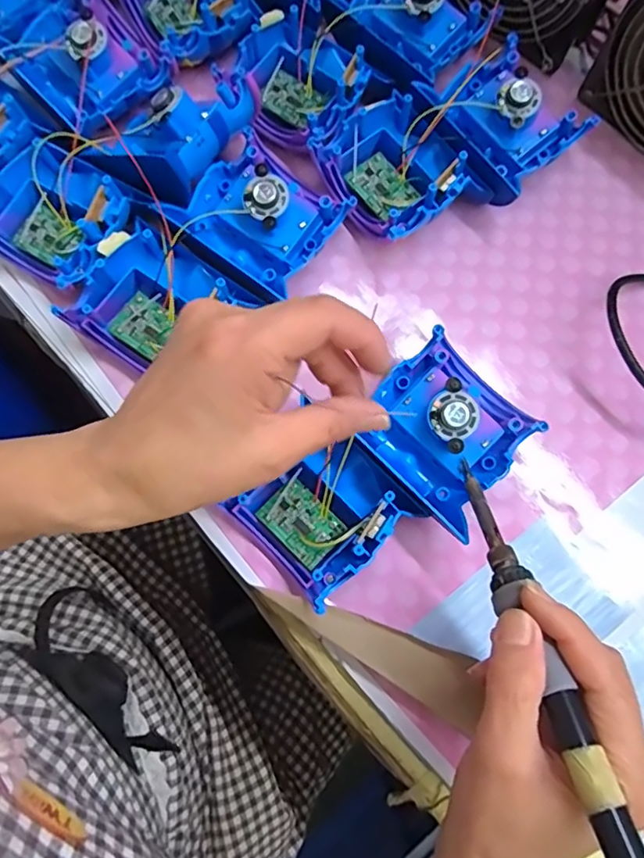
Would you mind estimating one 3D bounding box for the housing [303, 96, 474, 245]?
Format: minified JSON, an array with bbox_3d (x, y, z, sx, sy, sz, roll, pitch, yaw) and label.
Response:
[{"bbox_3d":[0.044,-0.160,0.350,0.073,0.038,0.081,-33,80,-8],"label":"housing"}]

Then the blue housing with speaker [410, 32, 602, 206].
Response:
[{"bbox_3d":[0.110,-0.192,0.357,0.095,0.043,0.088,-42,81,-10],"label":"blue housing with speaker"}]

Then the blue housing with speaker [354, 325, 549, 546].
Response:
[{"bbox_3d":[0.067,0.001,0.305,0.082,0.033,0.076,43,80,8],"label":"blue housing with speaker"}]

